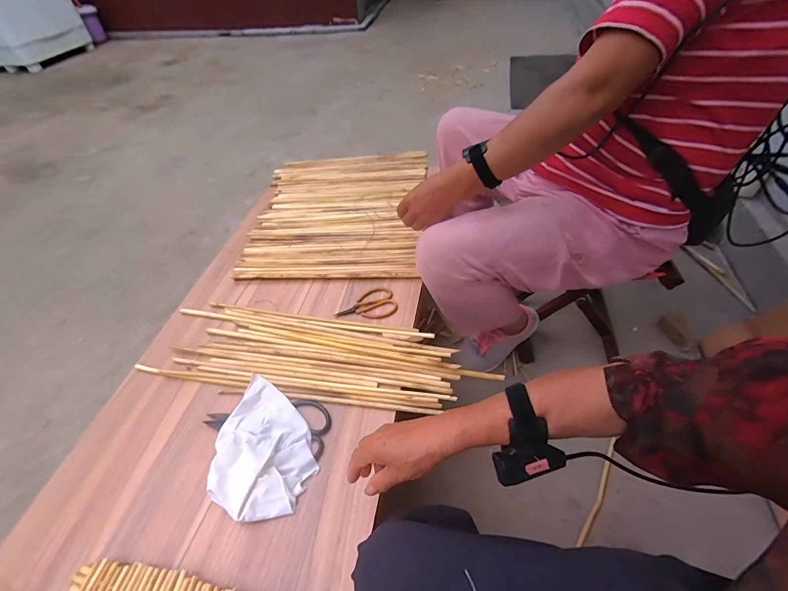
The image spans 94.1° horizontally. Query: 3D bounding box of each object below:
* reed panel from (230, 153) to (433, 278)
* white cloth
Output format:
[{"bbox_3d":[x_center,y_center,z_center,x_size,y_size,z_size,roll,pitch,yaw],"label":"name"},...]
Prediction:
[{"bbox_3d":[-0.137,-0.218,0.922,0.404,0.016,0.465,1,51,8],"label":"reed panel"},{"bbox_3d":[-0.200,0.220,0.556,0.140,0.025,0.211,-17,49,-8],"label":"white cloth"}]

